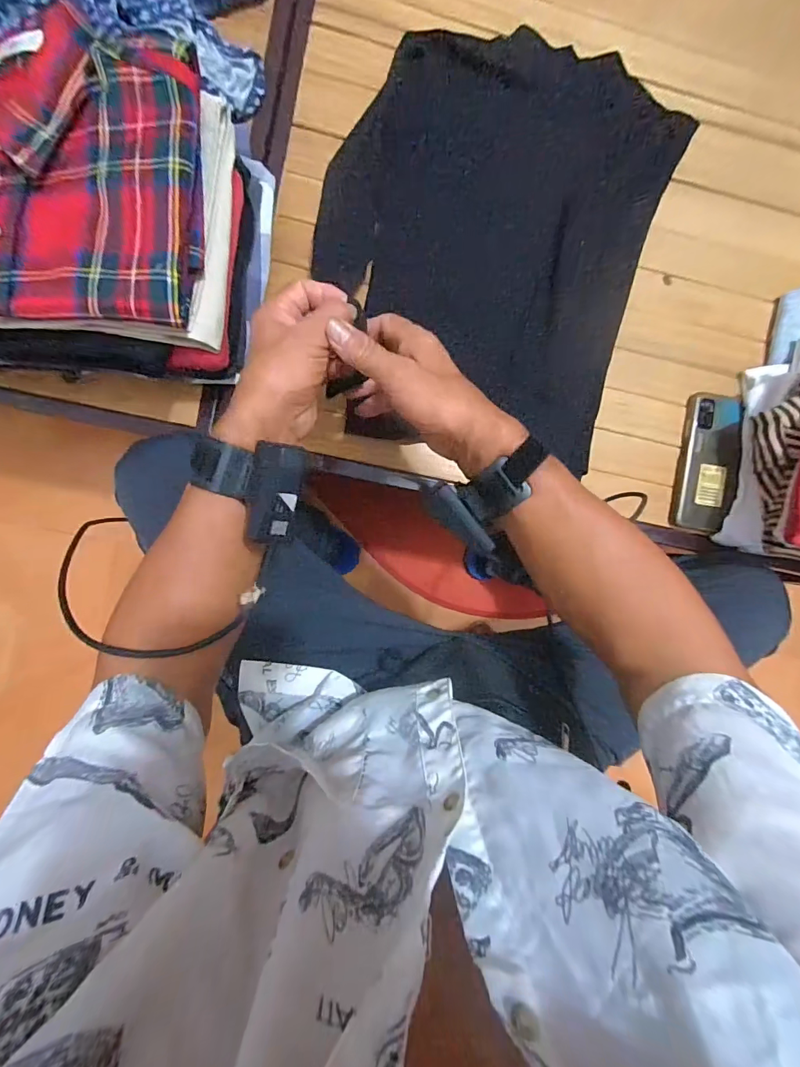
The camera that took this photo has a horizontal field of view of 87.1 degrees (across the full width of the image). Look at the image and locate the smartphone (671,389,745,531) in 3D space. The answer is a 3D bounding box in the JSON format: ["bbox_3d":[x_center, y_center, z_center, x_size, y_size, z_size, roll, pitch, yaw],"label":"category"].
[{"bbox_3d":[0.375,-0.086,0.510,0.069,0.016,0.160,7,89,-1],"label":"smartphone"}]

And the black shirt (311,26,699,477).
[{"bbox_3d":[0.100,-0.324,0.486,0.365,0.028,0.460,15,94,-7],"label":"black shirt"}]

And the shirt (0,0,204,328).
[{"bbox_3d":[-0.319,-0.292,0.333,0.313,0.039,0.243,5,90,-1],"label":"shirt"}]

